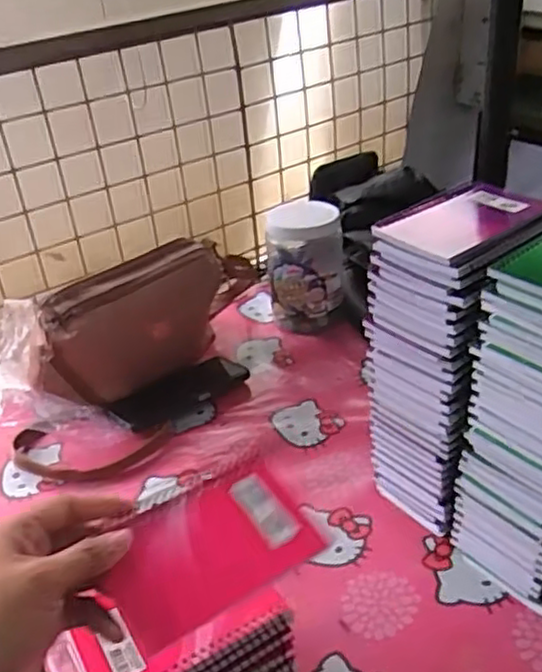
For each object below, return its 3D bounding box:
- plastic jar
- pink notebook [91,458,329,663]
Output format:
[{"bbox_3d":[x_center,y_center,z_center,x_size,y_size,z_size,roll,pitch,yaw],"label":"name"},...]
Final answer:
[{"bbox_3d":[0.047,-0.093,0.948,0.099,0.152,0.090,-5,32,1],"label":"plastic jar"},{"bbox_3d":[-0.037,0.131,0.429,0.122,0.015,0.078,-23,50,-28],"label":"pink notebook"}]

